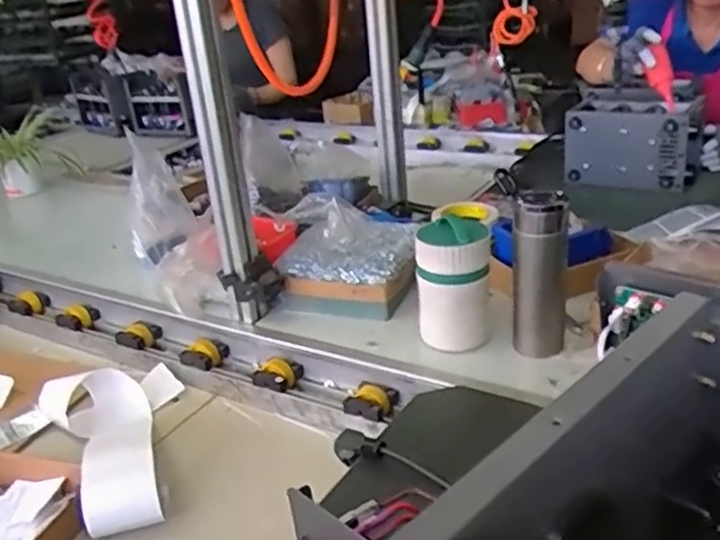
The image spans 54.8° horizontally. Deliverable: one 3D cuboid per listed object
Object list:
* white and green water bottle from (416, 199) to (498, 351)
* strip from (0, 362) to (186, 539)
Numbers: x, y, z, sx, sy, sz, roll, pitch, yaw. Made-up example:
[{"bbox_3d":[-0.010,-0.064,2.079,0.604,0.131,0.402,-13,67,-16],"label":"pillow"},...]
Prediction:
[{"bbox_3d":[0.124,0.011,0.907,0.094,0.166,0.092,1,26,15],"label":"white and green water bottle"},{"bbox_3d":[-0.439,0.215,0.895,0.422,0.100,0.344,-6,25,-1],"label":"strip"}]

